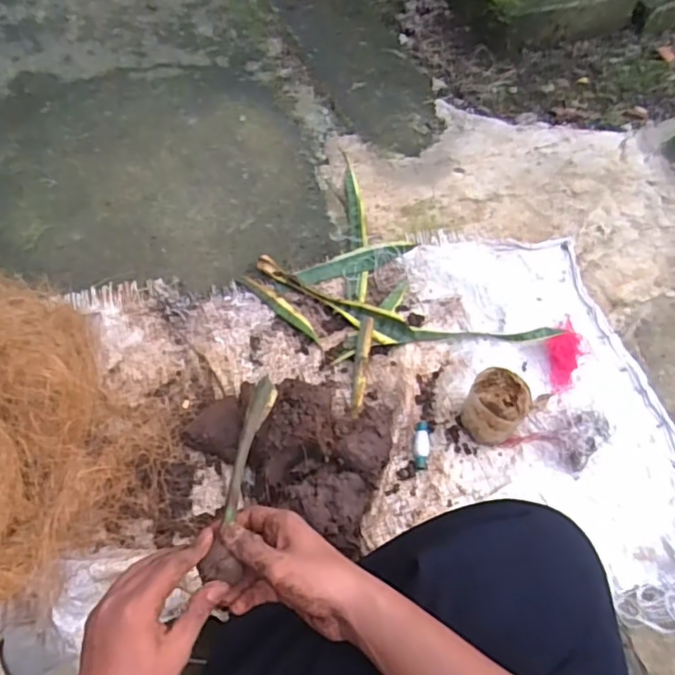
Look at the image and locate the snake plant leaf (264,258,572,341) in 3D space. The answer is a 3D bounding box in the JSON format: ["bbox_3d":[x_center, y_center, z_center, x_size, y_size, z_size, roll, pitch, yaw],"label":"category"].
[{"bbox_3d":[0.085,-0.029,0.783,0.422,0.033,0.085,15,61,6],"label":"snake plant leaf"}]

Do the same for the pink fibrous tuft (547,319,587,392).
[{"bbox_3d":[0.305,0.026,0.775,0.046,0.008,0.094,14,80,5],"label":"pink fibrous tuft"}]

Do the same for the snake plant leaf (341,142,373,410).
[{"bbox_3d":[0.030,-0.101,0.831,0.031,0.021,0.448,0,60,-3],"label":"snake plant leaf"}]

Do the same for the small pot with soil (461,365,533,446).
[{"bbox_3d":[0.189,0.088,0.700,0.063,0.086,0.068,1,60,-2],"label":"small pot with soil"}]

